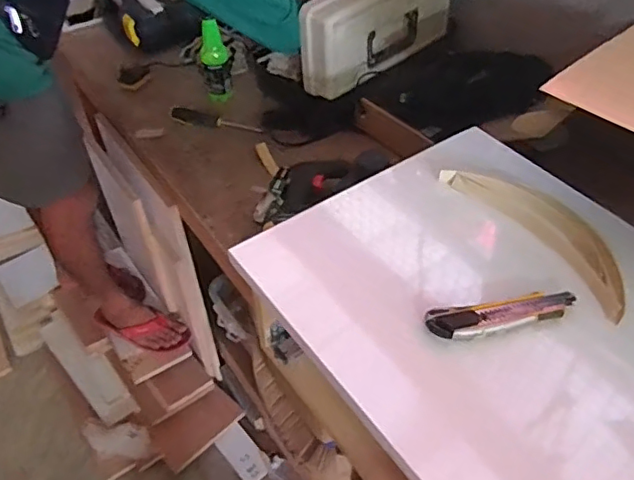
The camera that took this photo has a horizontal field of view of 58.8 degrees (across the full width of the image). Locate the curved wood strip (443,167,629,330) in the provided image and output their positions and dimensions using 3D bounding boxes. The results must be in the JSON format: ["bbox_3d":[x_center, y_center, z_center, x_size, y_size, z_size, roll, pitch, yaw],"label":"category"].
[{"bbox_3d":[0.254,-0.018,0.644,0.075,0.019,0.253,-29,54,-24],"label":"curved wood strip"}]

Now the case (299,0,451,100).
[{"bbox_3d":[0.121,-0.416,1.080,0.357,0.166,0.095,-36,57,-28],"label":"case"}]

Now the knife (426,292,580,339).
[{"bbox_3d":[0.186,0.073,0.559,0.152,0.012,0.032,-9,49,-8],"label":"knife"}]

